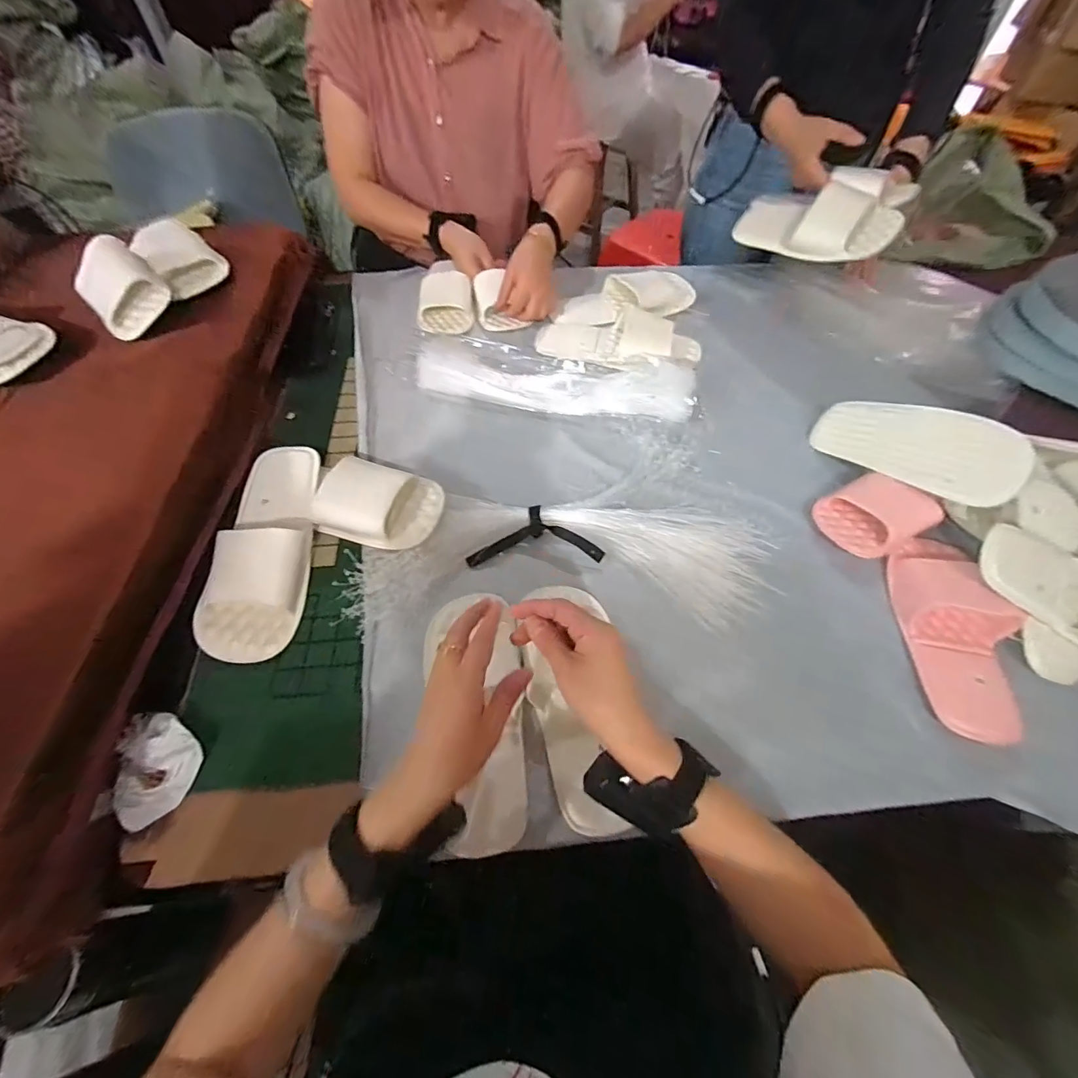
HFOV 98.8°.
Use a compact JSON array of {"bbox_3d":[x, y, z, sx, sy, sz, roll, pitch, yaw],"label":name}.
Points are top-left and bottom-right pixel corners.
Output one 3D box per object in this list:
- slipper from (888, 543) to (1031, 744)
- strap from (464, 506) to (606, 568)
[{"bbox_3d":[0.448,0.090,0.488,0.093,0.052,0.233,8,57,5],"label":"slipper"},{"bbox_3d":[-0.004,-0.004,0.551,0.156,0.014,0.069,-2,76,-1],"label":"strap"}]

